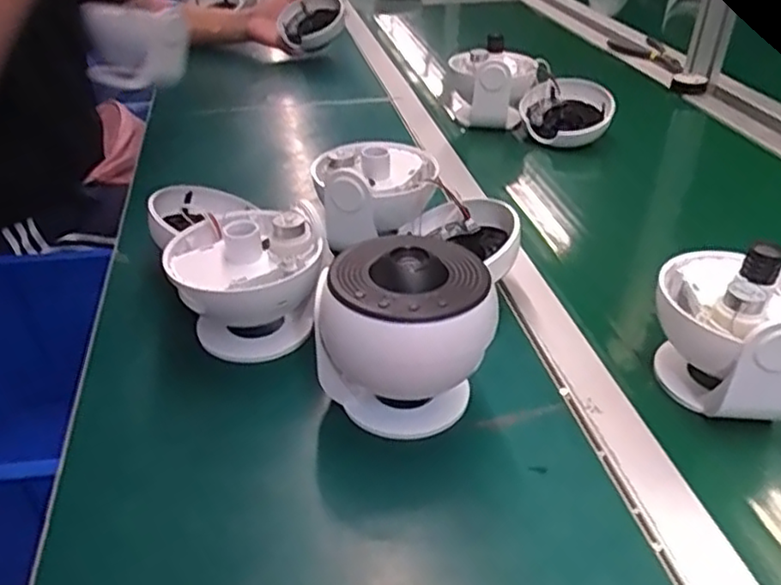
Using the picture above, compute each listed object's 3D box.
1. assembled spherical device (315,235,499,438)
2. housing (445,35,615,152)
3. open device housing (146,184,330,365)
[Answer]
[{"bbox_3d":[0.012,0.032,0.468,0.099,0.119,0.095,-23,42,-28],"label":"assembled spherical device"},{"bbox_3d":[0.185,-0.253,0.907,0.209,0.118,0.096,16,39,21],"label":"housing"},{"bbox_3d":[-0.112,-0.009,0.545,0.118,0.105,0.113,-11,37,-15],"label":"open device housing"}]

